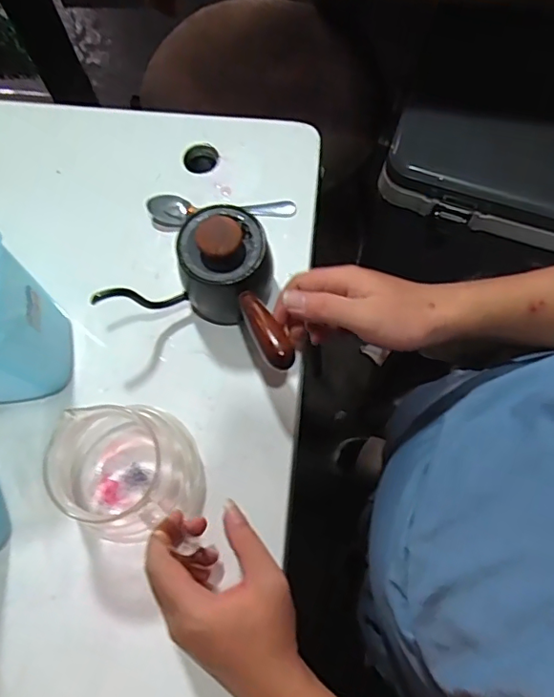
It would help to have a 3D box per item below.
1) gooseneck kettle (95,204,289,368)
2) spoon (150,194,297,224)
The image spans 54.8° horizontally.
[{"bbox_3d":[-0.046,-0.054,0.439,0.157,0.092,0.102,24,74,8],"label":"gooseneck kettle"},{"bbox_3d":[-0.052,-0.132,0.509,0.137,0.016,0.028,2,72,1],"label":"spoon"}]

